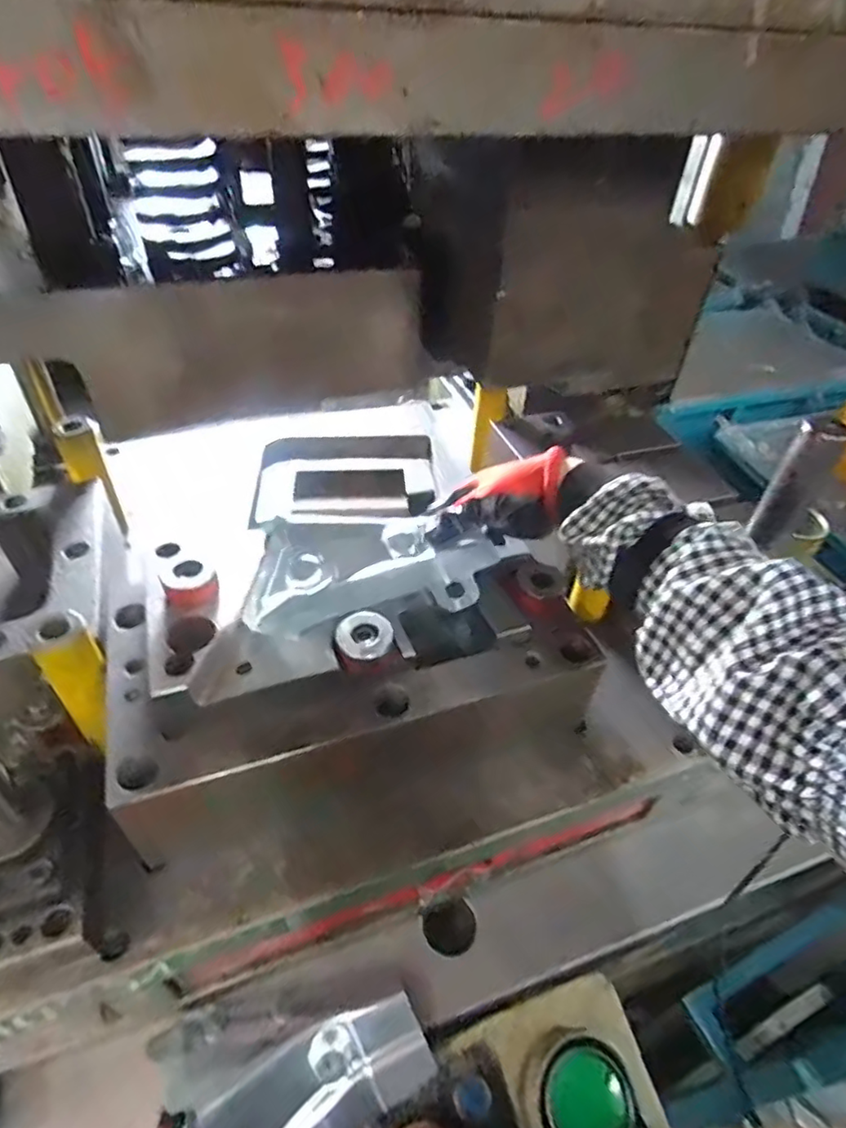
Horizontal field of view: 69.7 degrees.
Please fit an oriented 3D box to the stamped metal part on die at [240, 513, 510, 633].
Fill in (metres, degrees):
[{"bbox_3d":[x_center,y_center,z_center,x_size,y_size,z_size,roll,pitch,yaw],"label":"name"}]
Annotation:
[{"bbox_3d":[-0.038,0.001,0.502,0.202,0.025,0.102,-4,60,-16],"label":"stamped metal part on die"}]

